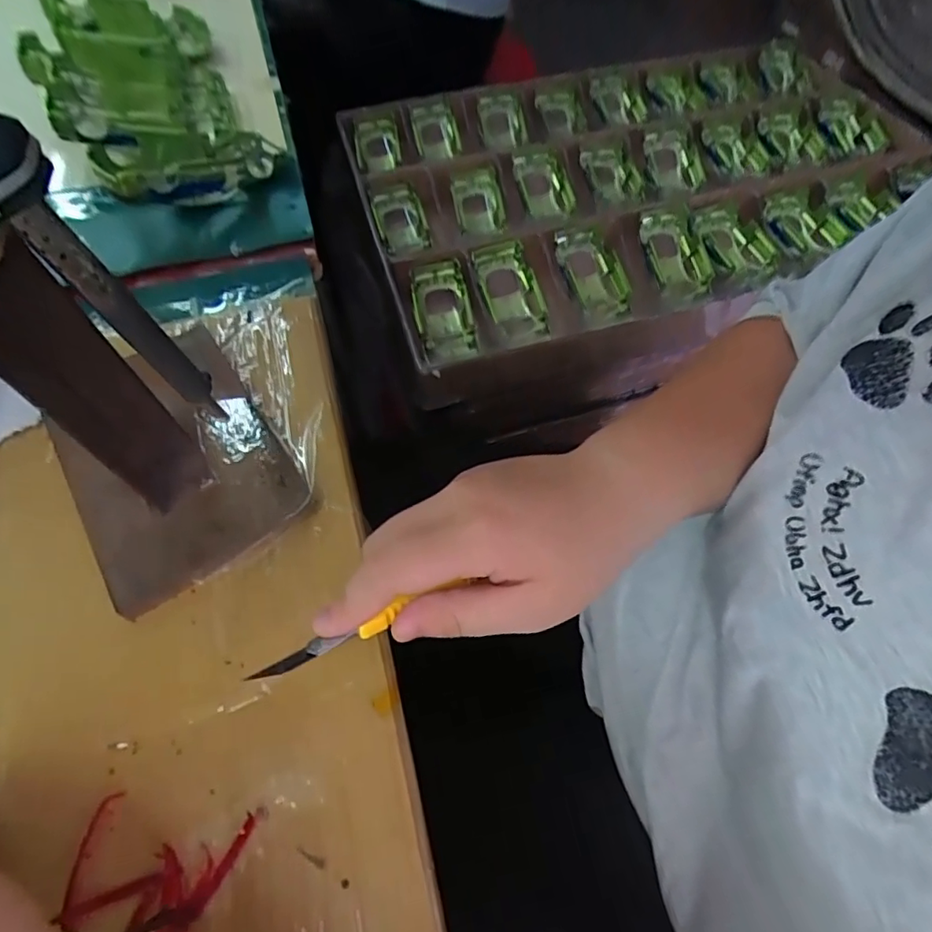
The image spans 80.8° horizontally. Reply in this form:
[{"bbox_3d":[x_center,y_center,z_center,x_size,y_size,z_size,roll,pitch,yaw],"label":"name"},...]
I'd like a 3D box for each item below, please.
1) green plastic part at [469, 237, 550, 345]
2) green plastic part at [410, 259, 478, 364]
[{"bbox_3d":[0.044,-0.171,0.548,0.055,0.034,0.105,-19,78,-10],"label":"green plastic part"},{"bbox_3d":[-0.023,-0.153,0.539,0.054,0.033,0.114,-8,60,-4],"label":"green plastic part"}]

